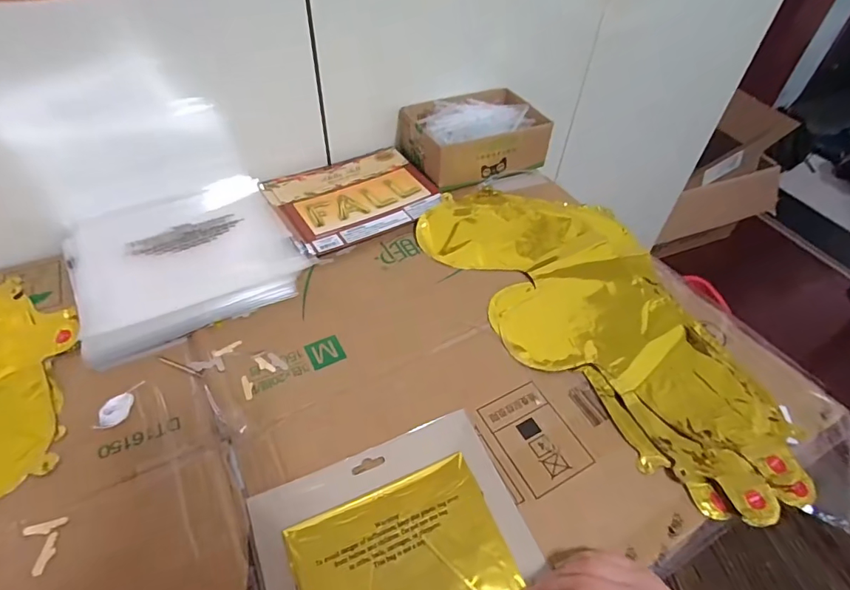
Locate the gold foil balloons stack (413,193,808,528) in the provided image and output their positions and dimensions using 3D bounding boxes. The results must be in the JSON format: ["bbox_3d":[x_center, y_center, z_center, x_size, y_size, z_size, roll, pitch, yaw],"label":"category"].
[{"bbox_3d":[0.192,0.006,0.515,0.234,0.019,0.453,-24,54,-23],"label":"gold foil balloons stack"}]

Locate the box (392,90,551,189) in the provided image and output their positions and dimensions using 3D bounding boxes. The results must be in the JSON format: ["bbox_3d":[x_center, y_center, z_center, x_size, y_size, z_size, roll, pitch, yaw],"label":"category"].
[{"bbox_3d":[0.073,-0.231,0.685,0.189,0.063,0.145,-20,52,-20],"label":"box"}]

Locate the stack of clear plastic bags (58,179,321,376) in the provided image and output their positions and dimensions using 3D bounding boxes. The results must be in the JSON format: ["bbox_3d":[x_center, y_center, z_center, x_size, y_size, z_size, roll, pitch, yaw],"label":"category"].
[{"bbox_3d":[-0.278,-0.051,0.545,0.227,0.025,0.230,-24,54,-23],"label":"stack of clear plastic bags"}]

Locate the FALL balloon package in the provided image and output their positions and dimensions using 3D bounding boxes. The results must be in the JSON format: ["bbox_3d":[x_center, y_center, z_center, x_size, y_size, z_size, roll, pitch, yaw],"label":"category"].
[{"bbox_3d":[-0.094,-0.135,0.627,0.203,0.013,0.173,-24,53,-22],"label":"FALL balloon package"}]

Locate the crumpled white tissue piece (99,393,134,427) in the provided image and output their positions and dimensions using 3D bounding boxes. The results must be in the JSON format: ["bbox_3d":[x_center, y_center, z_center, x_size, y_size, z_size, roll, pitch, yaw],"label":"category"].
[{"bbox_3d":[-0.269,0.100,0.410,0.020,0.011,0.030,9,48,5],"label":"crumpled white tissue piece"}]

